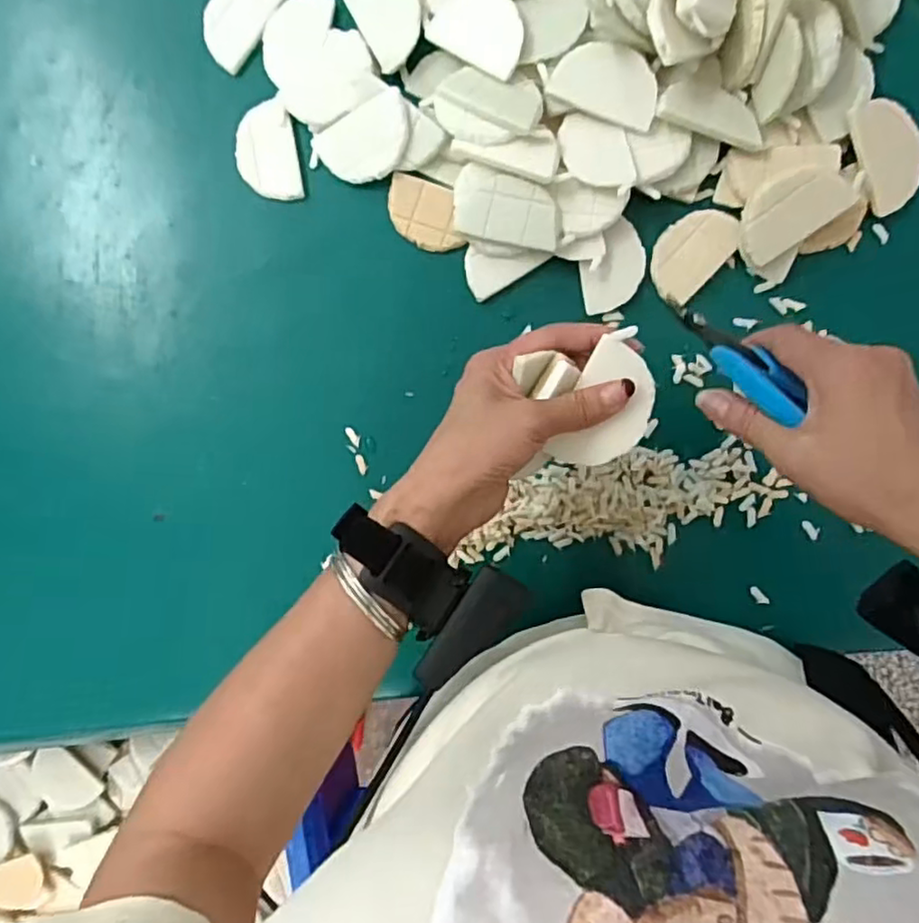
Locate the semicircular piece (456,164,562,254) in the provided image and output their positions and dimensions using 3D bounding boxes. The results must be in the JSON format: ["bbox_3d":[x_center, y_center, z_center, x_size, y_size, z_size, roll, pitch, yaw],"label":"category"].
[{"bbox_3d":[0.031,-0.167,0.430,0.075,0.013,0.043,16,94,4],"label":"semicircular piece"}]

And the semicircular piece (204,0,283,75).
[{"bbox_3d":[-0.154,-0.317,0.459,0.044,0.004,0.077,33,95,2],"label":"semicircular piece"}]

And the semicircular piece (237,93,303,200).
[{"bbox_3d":[-0.136,-0.218,0.460,0.042,0.004,0.068,-9,92,5],"label":"semicircular piece"}]

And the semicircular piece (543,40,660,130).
[{"bbox_3d":[0.095,-0.243,0.416,0.069,0.008,0.039,23,95,3],"label":"semicircular piece"}]

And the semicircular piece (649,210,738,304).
[{"bbox_3d":[0.155,-0.140,0.436,0.043,0.006,0.063,44,95,1],"label":"semicircular piece"}]

